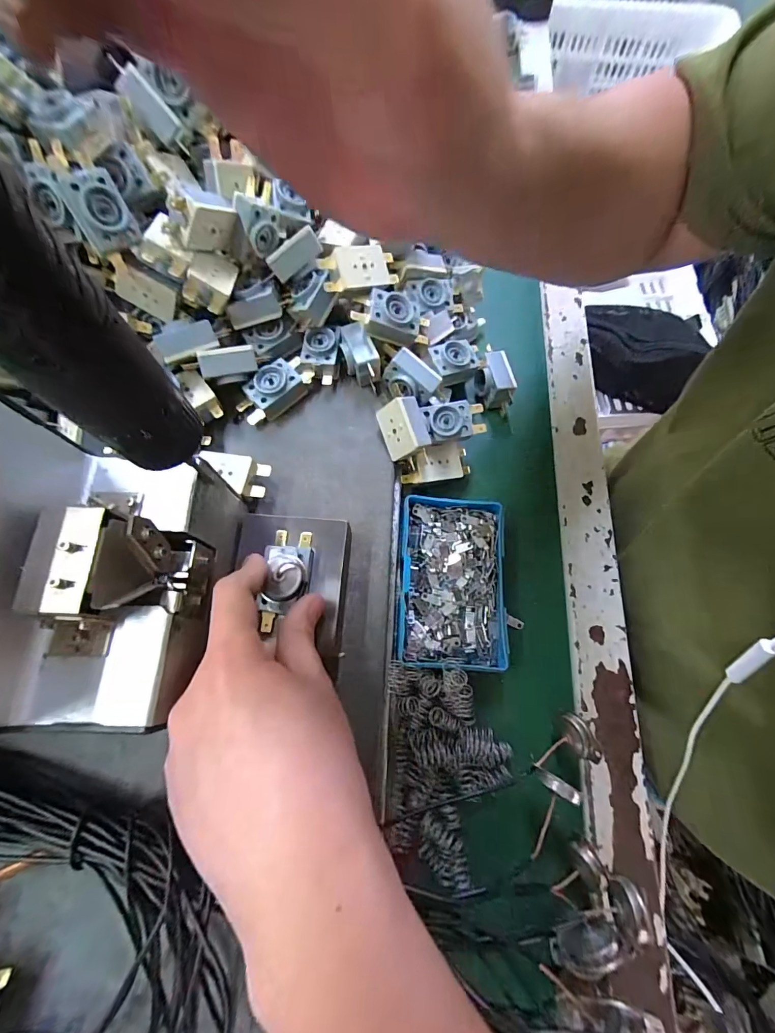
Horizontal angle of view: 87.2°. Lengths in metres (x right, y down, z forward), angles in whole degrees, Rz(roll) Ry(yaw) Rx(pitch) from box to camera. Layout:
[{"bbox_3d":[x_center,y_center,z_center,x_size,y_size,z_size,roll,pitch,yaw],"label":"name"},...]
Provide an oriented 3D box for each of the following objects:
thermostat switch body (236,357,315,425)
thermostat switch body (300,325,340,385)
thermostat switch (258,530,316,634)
[{"bbox_3d":[-0.083,-0.095,0.301,0.057,0.021,0.026,-38,76,-13],"label":"thermostat switch body"},{"bbox_3d":[-0.050,-0.121,0.308,0.027,0.022,0.040,3,71,0],"label":"thermostat switch body"},{"bbox_3d":[-0.059,0.035,0.236,0.027,0.021,0.058,2,71,0],"label":"thermostat switch"}]

